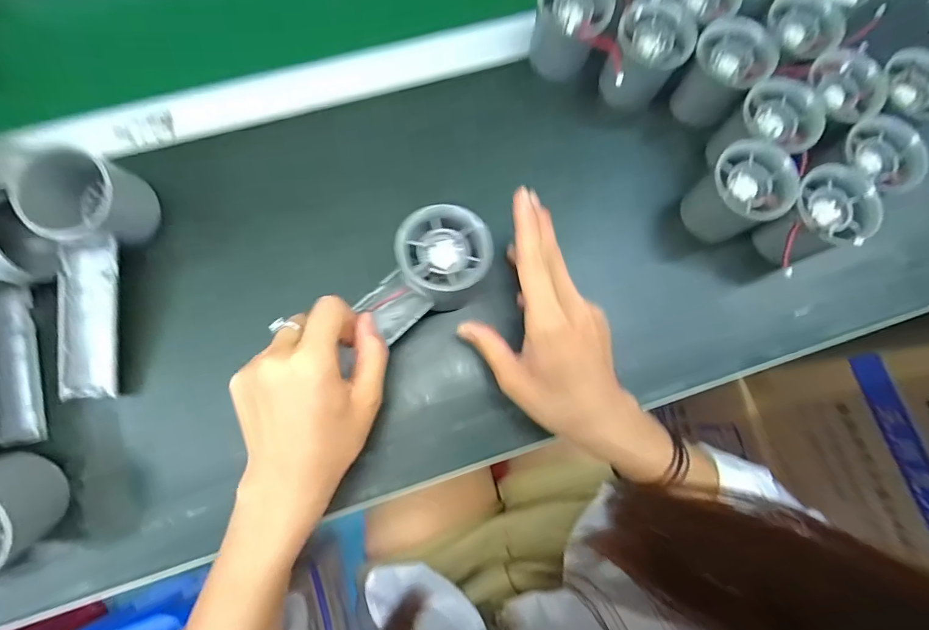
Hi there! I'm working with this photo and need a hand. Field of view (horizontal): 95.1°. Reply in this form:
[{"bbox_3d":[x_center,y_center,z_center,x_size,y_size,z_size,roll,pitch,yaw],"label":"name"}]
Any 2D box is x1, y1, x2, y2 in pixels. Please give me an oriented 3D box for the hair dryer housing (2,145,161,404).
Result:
[{"bbox_3d":[-0.251,-0.026,0.289,0.054,0.056,0.158,4,97,-1],"label":"hair dryer housing"}]

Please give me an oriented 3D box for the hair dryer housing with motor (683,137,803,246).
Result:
[{"bbox_3d":[0.194,-0.084,0.310,0.055,0.060,0.053,44,80,7],"label":"hair dryer housing with motor"}]

